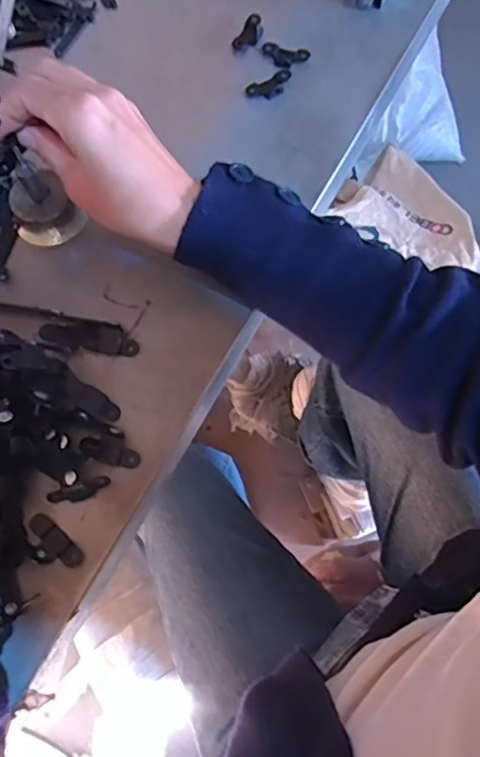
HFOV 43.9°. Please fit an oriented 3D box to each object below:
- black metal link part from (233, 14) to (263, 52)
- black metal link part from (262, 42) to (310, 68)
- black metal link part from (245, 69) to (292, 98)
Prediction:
[{"bbox_3d":[0.007,-0.252,0.435,0.016,0.004,0.034,27,73,9],"label":"black metal link part"},{"bbox_3d":[0.031,-0.228,0.422,0.033,0.004,0.021,17,72,6],"label":"black metal link part"},{"bbox_3d":[0.022,-0.203,0.414,0.034,0.005,0.018,-28,73,-9],"label":"black metal link part"}]

